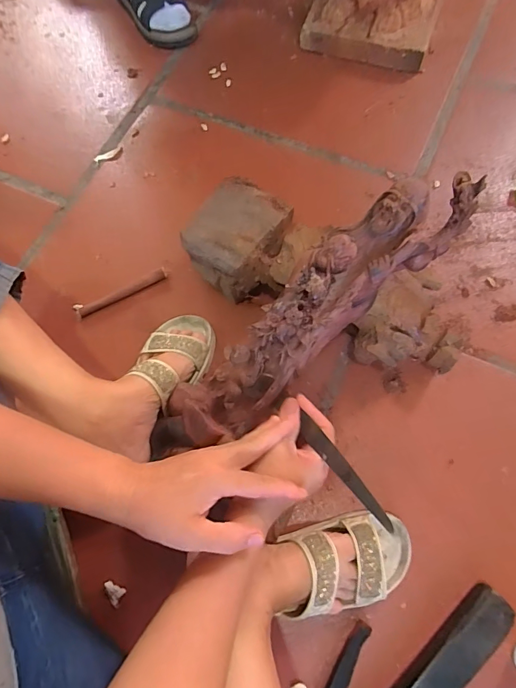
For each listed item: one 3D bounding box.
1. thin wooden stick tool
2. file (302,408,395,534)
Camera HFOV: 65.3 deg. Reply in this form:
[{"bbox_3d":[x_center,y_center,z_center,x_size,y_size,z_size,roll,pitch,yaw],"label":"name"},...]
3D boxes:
[{"bbox_3d":[-0.202,-0.075,0.604,0.139,0.018,0.013,-25,72,-6],"label":"thin wooden stick tool"},{"bbox_3d":[0.075,0.110,0.358,0.016,0.006,0.127,-42,47,-3],"label":"file"}]

